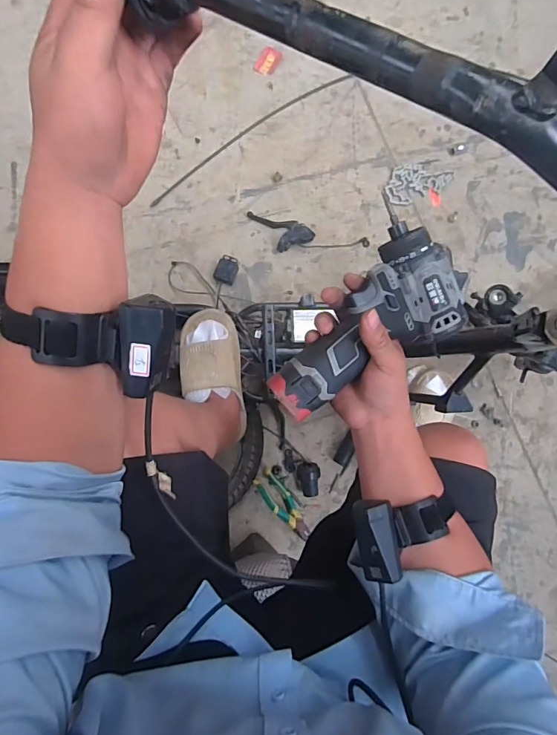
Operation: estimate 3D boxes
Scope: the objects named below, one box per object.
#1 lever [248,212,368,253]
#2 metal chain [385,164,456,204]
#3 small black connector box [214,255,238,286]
[{"bbox_3d":[0.068,-0.309,1.020,0.297,0.032,0.081,11,86,1],"label":"lever"},{"bbox_3d":[0.348,-0.450,1.046,0.161,0.018,0.106,5,85,0],"label":"metal chain"},{"bbox_3d":[-0.122,-0.230,1.008,0.050,0.030,0.064,22,86,2],"label":"small black connector box"}]

